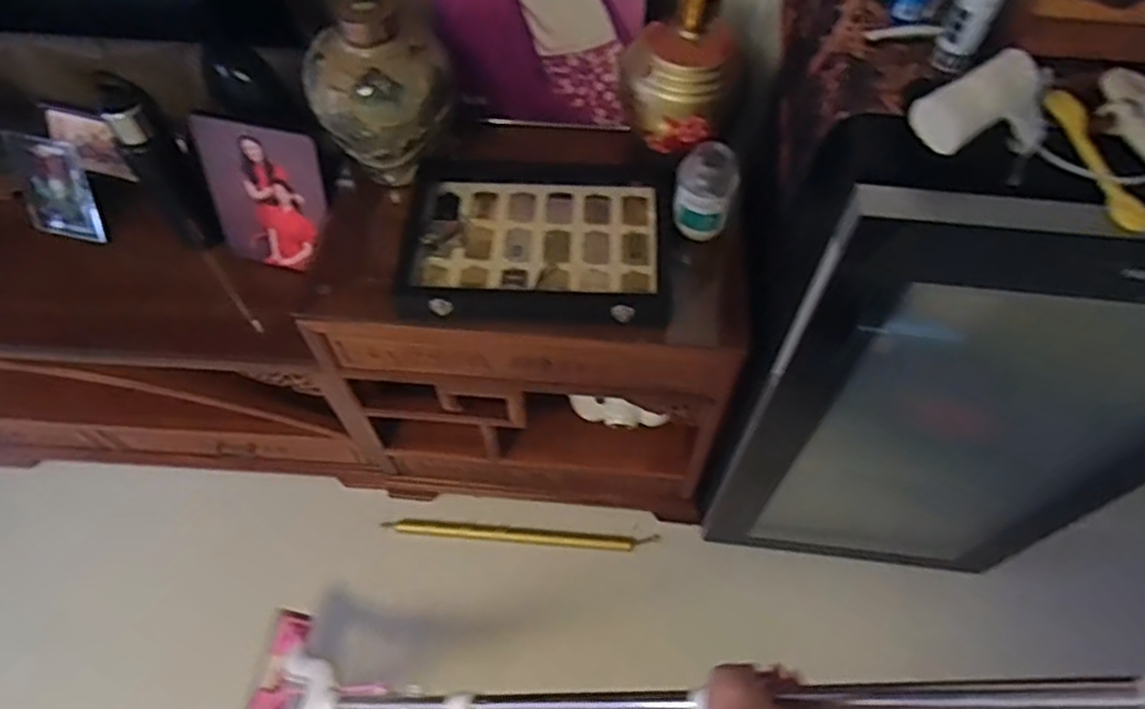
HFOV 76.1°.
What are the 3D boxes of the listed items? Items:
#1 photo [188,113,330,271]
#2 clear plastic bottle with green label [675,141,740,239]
[{"bbox_3d":[-0.451,-0.230,1.081,0.192,0.234,0.021,11,41,11],"label":"photo"},{"bbox_3d":[0.171,-0.210,0.952,0.082,0.107,0.070,19,59,10],"label":"clear plastic bottle with green label"}]

